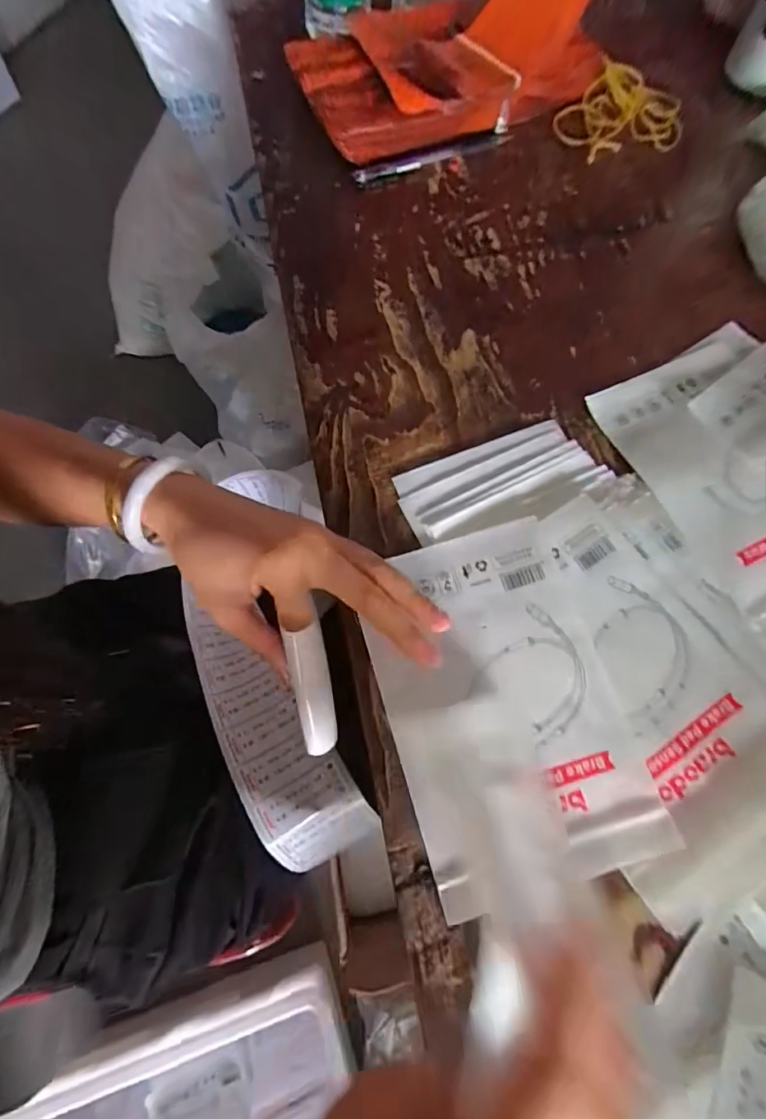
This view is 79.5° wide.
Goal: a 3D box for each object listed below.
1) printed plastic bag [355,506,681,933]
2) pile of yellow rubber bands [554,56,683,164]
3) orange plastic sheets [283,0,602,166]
[{"bbox_3d":[0.069,0.078,0.267,0.130,0.027,0.197,-15,73,-10],"label":"printed plastic bag"},{"bbox_3d":[0.230,-0.422,0.432,0.123,0.027,0.082,-24,74,-9],"label":"pile of yellow rubber bands"},{"bbox_3d":[0.044,-0.471,0.415,0.247,0.079,0.174,-27,75,-10],"label":"orange plastic sheets"}]

